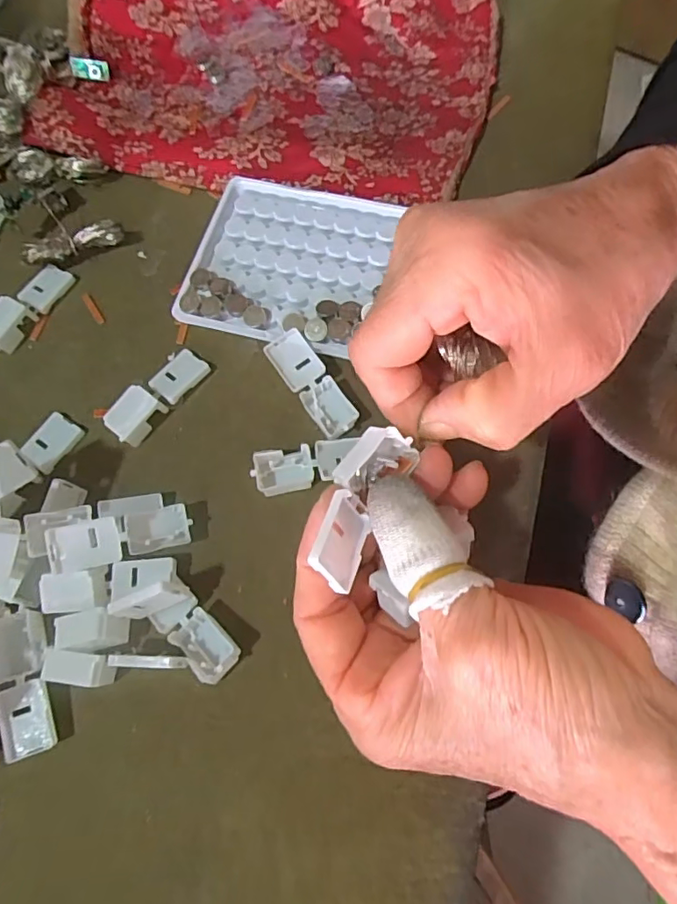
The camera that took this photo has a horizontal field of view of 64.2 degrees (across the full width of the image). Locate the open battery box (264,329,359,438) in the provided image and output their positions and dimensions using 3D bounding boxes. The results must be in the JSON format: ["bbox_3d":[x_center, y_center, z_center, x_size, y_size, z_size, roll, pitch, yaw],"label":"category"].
[{"bbox_3d":[-0.012,-0.032,0.259,0.019,0.013,0.056,-35,72,-11],"label":"open battery box"}]

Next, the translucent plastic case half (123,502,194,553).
[{"bbox_3d":[-0.079,0.033,0.235,0.026,0.007,0.018,-10,82,-14],"label":"translucent plastic case half"}]

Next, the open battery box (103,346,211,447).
[{"bbox_3d":[-0.088,-0.028,0.263,0.021,0.014,0.054,33,74,14],"label":"open battery box"}]

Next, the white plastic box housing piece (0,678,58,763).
[{"bbox_3d":[-0.125,0.107,0.217,0.020,0.008,0.027,-20,70,-5],"label":"white plastic box housing piece"}]

